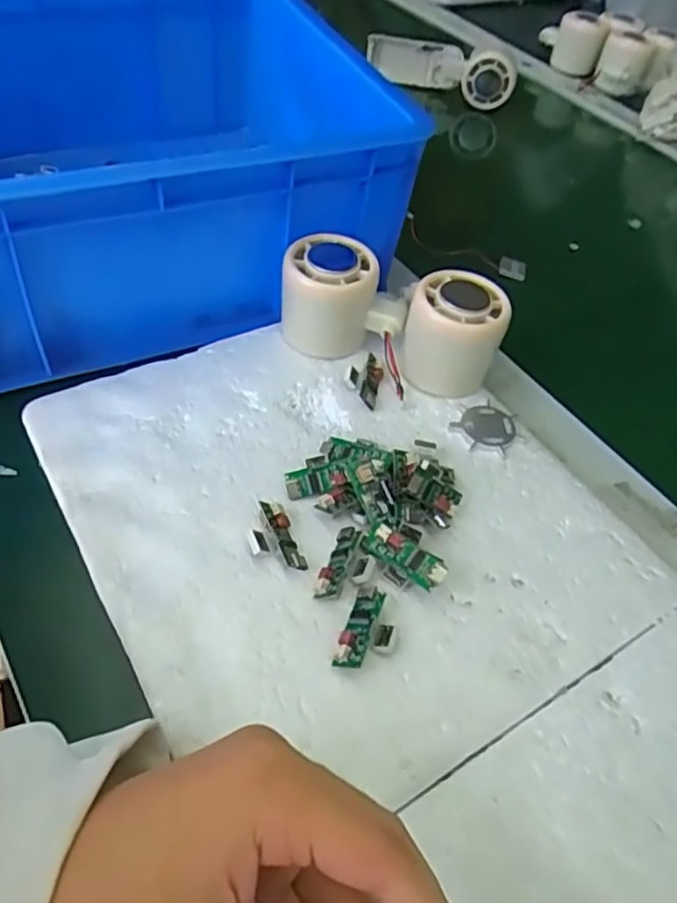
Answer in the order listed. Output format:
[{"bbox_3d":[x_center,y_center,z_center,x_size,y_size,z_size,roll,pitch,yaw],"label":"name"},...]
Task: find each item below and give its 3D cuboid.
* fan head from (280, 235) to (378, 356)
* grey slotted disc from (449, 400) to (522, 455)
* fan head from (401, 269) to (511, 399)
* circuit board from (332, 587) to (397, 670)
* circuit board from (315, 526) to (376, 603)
[{"bbox_3d":[-0.007,-0.093,0.398,0.054,0.058,0.041,-2,51,-7],"label":"fan head"},{"bbox_3d":[0.085,-0.014,0.380,0.038,0.004,0.034,2,51,-4],"label":"grey slotted disc"},{"bbox_3d":[0.069,-0.071,0.392,0.055,0.056,0.049,18,52,9],"label":"fan head"},{"bbox_3d":[0.014,0.080,0.287,0.023,0.010,0.038,17,51,8],"label":"circuit board"},{"bbox_3d":[0.005,0.054,0.308,0.022,0.006,0.039,21,52,11],"label":"circuit board"}]

